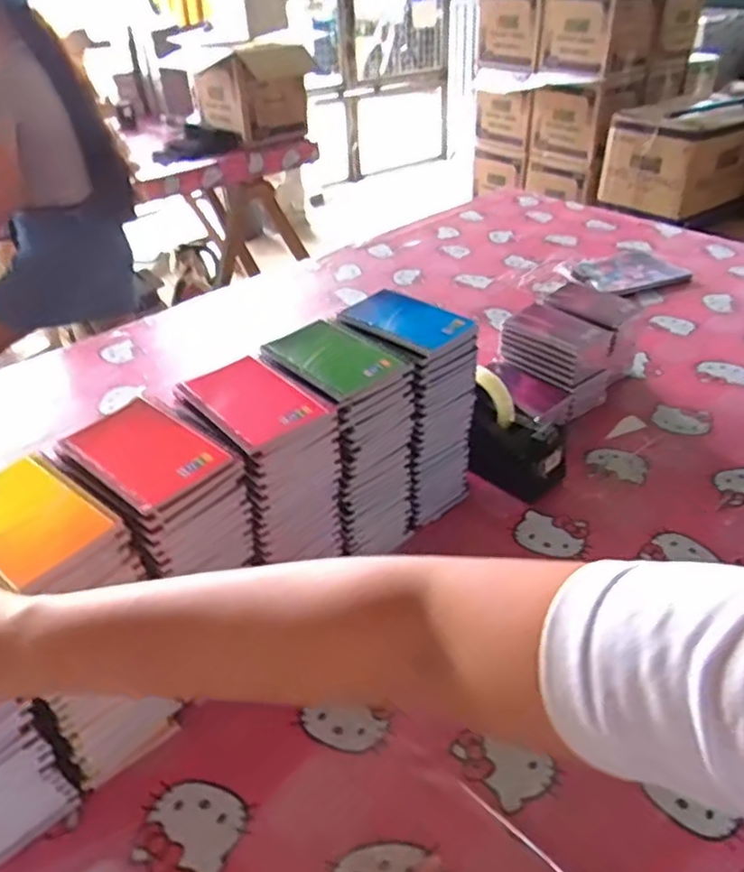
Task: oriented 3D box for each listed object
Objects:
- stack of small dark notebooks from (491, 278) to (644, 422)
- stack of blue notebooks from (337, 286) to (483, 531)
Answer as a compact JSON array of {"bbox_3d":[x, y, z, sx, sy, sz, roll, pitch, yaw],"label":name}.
[{"bbox_3d":[0.285,-0.123,0.991,0.162,0.127,0.219,19,41,25],"label":"stack of small dark notebooks"},{"bbox_3d":[0.045,-0.023,0.774,0.105,0.257,0.127,-26,43,-30],"label":"stack of blue notebooks"}]

